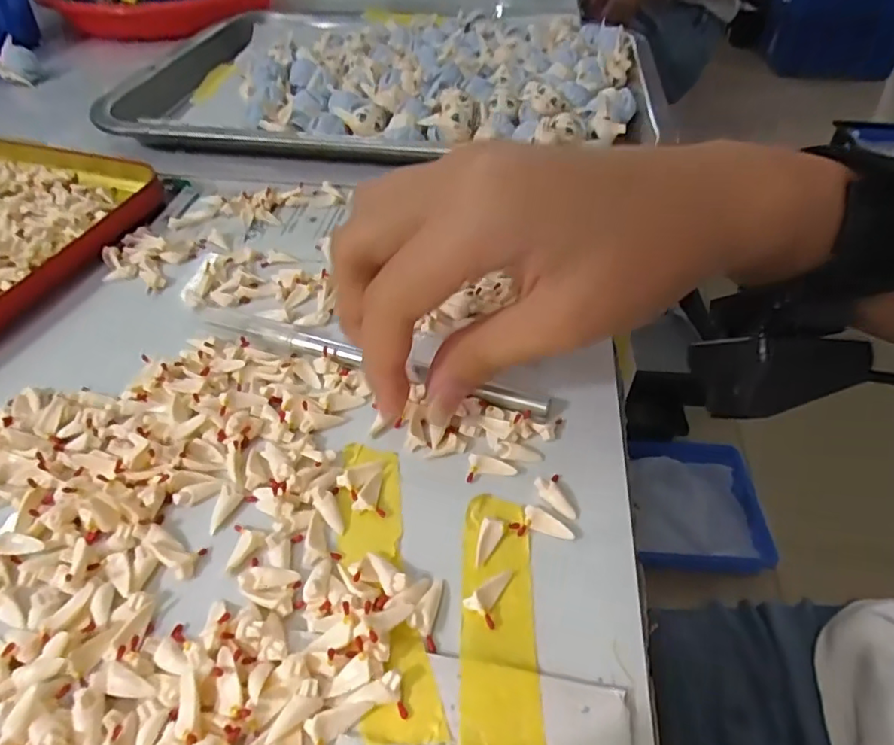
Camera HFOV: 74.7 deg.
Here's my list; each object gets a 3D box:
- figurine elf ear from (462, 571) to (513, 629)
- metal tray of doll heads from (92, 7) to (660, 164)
[{"bbox_3d":[0.013,0.062,0.164,0.010,0.005,0.016,31,52,27],"label":"figurine elf ear"},{"bbox_3d":[-0.049,-0.215,0.416,0.371,0.025,0.255,7,45,6],"label":"metal tray of doll heads"}]

